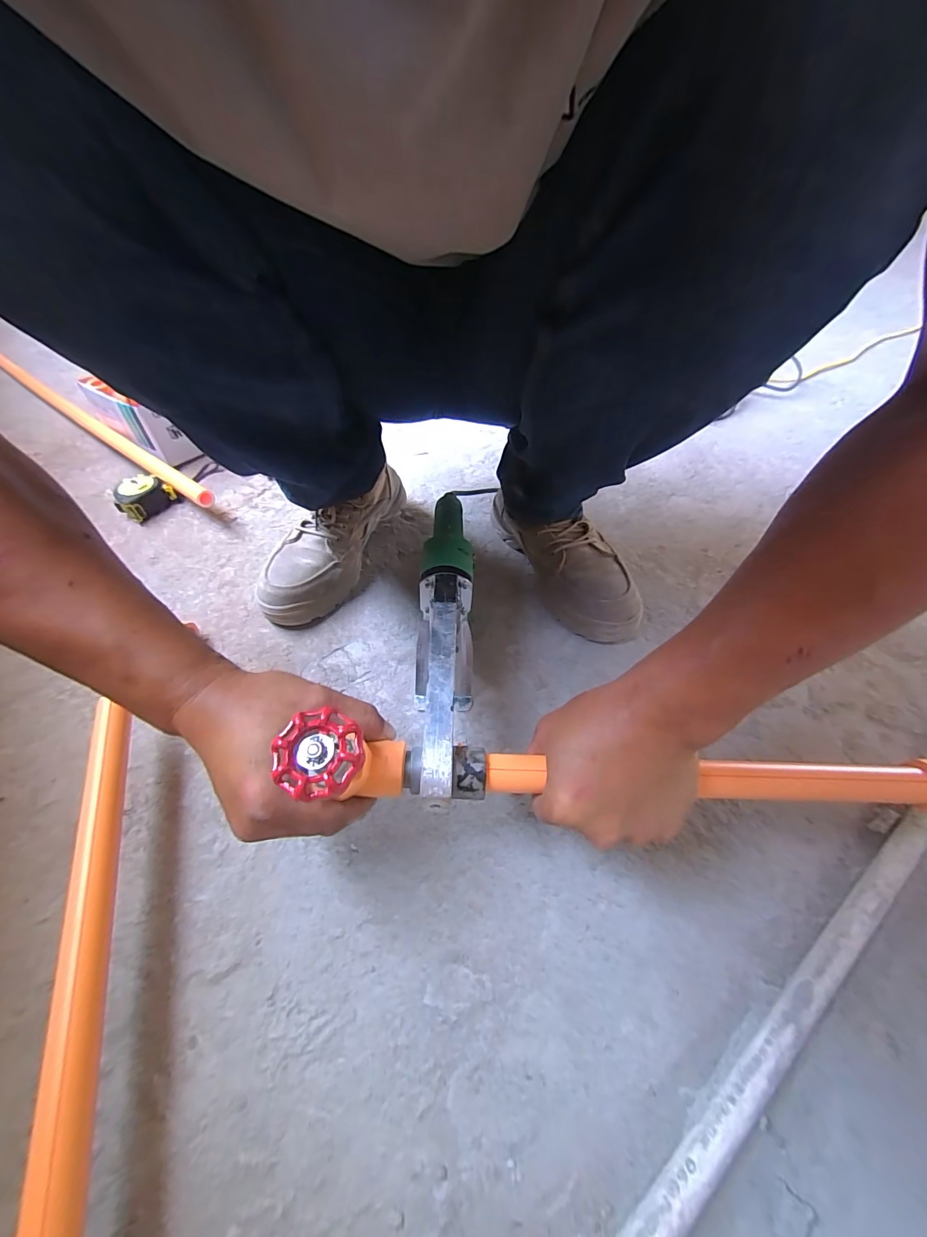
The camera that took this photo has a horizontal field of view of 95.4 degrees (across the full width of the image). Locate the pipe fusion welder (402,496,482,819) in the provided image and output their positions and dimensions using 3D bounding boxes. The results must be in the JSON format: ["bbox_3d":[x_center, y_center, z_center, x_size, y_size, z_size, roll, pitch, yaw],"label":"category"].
[{"bbox_3d":[-0.024,0.011,0.418,0.068,0.136,0.365,-1,50,0],"label":"pipe fusion welder"}]

